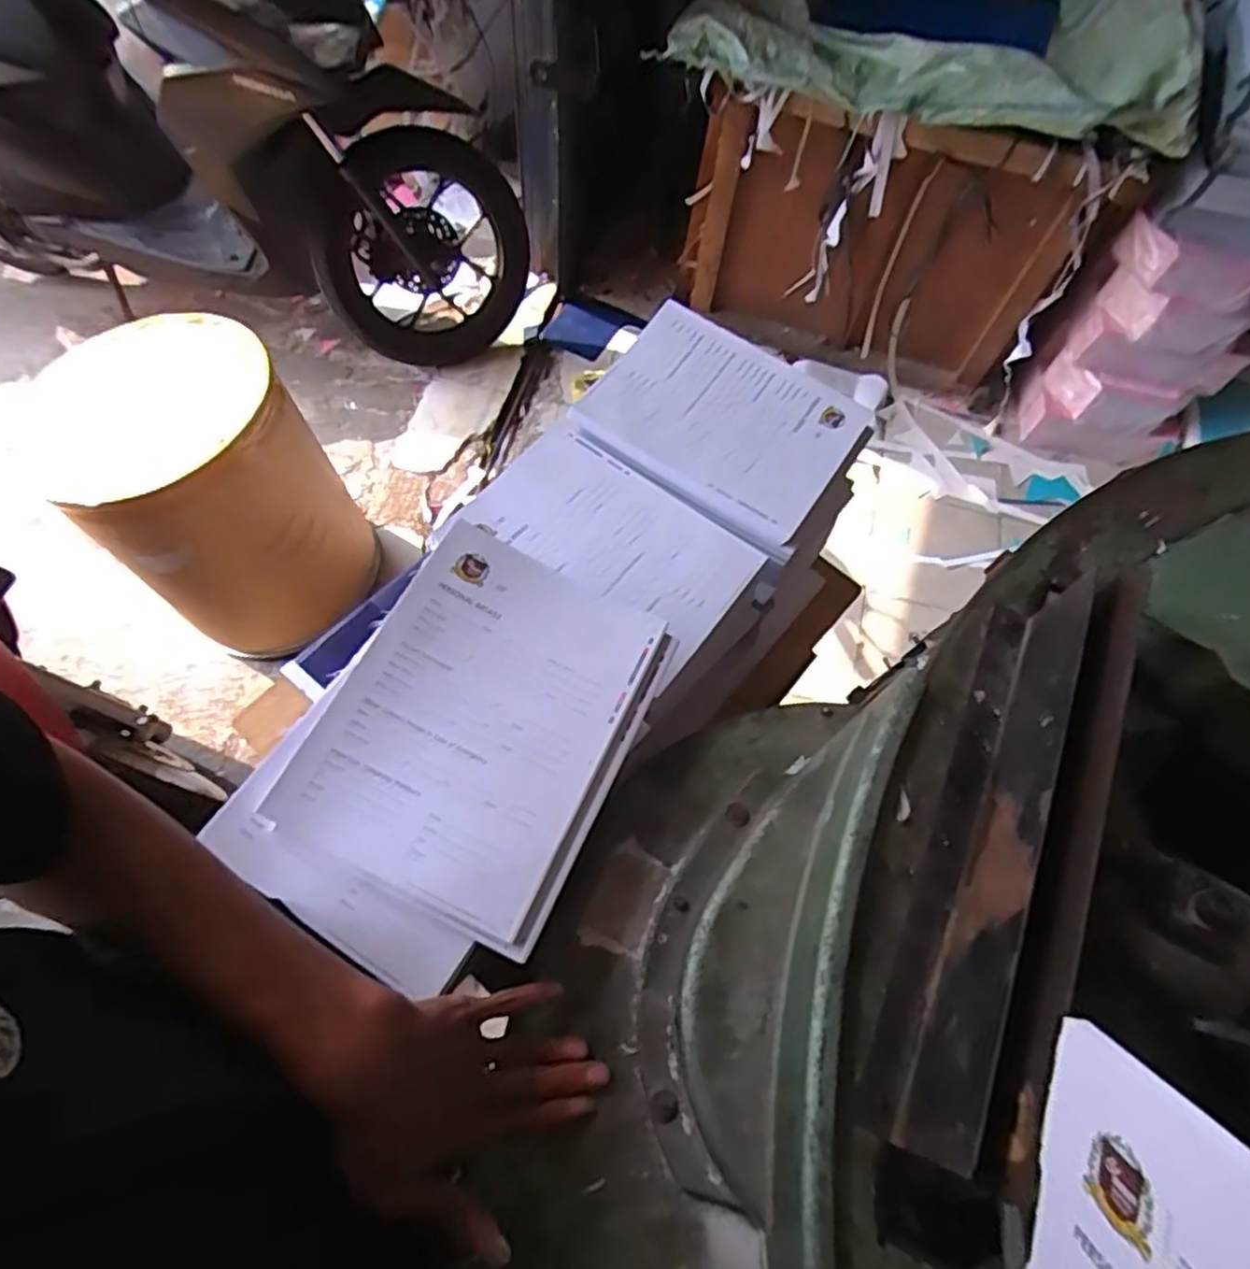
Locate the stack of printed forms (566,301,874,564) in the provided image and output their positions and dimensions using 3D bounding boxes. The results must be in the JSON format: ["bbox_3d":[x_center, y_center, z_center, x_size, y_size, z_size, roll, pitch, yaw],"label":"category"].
[{"bbox_3d":[0.092,-0.211,0.719,0.249,0.033,0.193,33,66,13],"label":"stack of printed forms"}]

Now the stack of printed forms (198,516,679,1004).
[{"bbox_3d":[-0.105,0.071,0.498,0.203,0.034,0.293,30,65,11],"label":"stack of printed forms"}]

